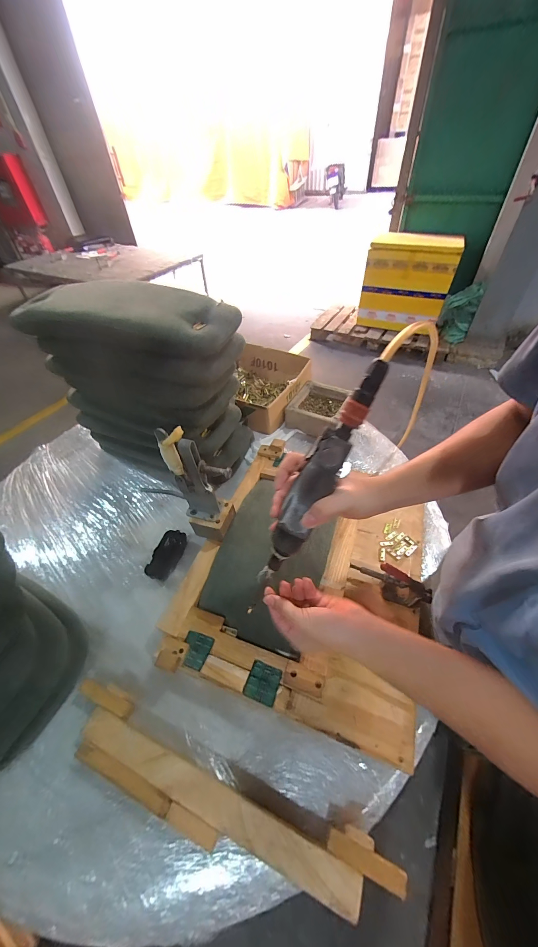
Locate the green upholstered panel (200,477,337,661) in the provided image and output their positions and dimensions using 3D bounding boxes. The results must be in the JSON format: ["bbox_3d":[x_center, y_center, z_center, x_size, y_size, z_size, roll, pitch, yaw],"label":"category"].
[{"bbox_3d":[0.004,0.147,0.591,0.204,0.029,0.315,14,51,16],"label":"green upholstered panel"}]

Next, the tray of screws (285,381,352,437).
[{"bbox_3d":[0.157,-0.197,0.917,0.167,0.064,0.169,19,52,20],"label":"tray of screws"}]

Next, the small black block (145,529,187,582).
[{"bbox_3d":[-0.222,0.176,0.657,0.055,0.031,0.106,14,51,16],"label":"small black block"}]

